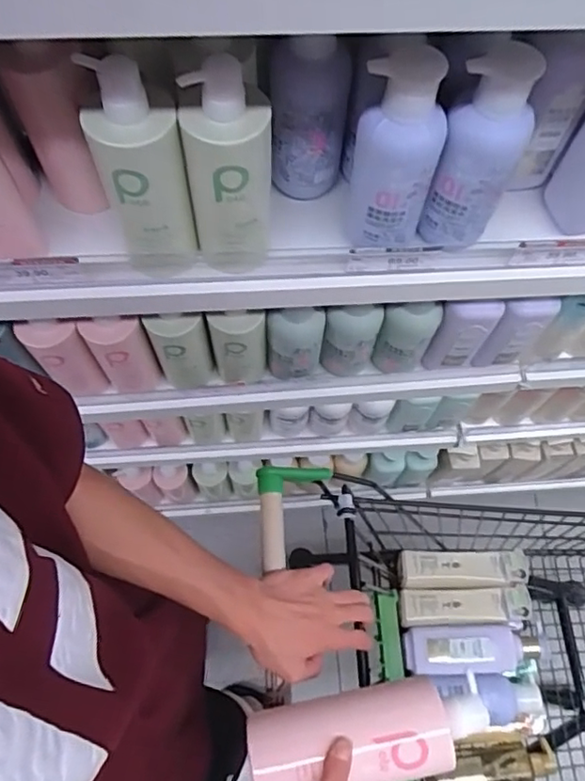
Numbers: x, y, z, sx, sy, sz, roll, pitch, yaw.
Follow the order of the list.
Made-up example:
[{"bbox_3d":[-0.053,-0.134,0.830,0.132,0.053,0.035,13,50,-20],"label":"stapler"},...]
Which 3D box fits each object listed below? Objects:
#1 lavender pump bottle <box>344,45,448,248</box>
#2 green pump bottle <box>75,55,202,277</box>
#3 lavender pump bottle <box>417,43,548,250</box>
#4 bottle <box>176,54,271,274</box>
[{"bbox_3d":[0.094,-0.215,0.540,0.081,0.179,0.068,9,68,2],"label":"lavender pump bottle"},{"bbox_3d":[-0.136,-0.193,0.534,0.075,0.206,0.063,-10,69,-6],"label":"green pump bottle"},{"bbox_3d":[0.174,-0.215,0.544,0.077,0.191,0.073,23,69,7],"label":"lavender pump bottle"},{"bbox_3d":[-0.062,-0.199,0.536,0.082,0.199,0.067,2,68,-1],"label":"bottle"}]

